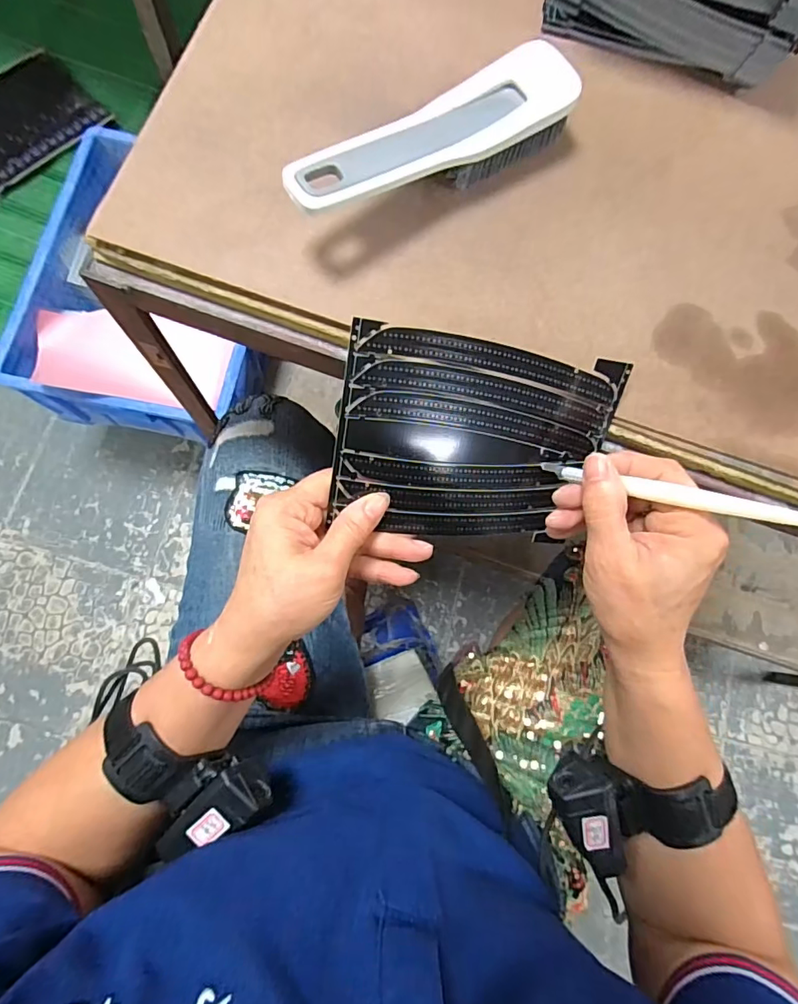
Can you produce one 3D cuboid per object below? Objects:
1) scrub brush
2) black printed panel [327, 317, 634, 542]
[{"bbox_3d":[0.021,-0.210,0.295,0.199,0.046,0.048,-35,84,-12],"label":"scrub brush"},{"bbox_3d":[0.042,-0.033,0.294,0.155,0.012,0.115,4,116,-14],"label":"black printed panel"}]

